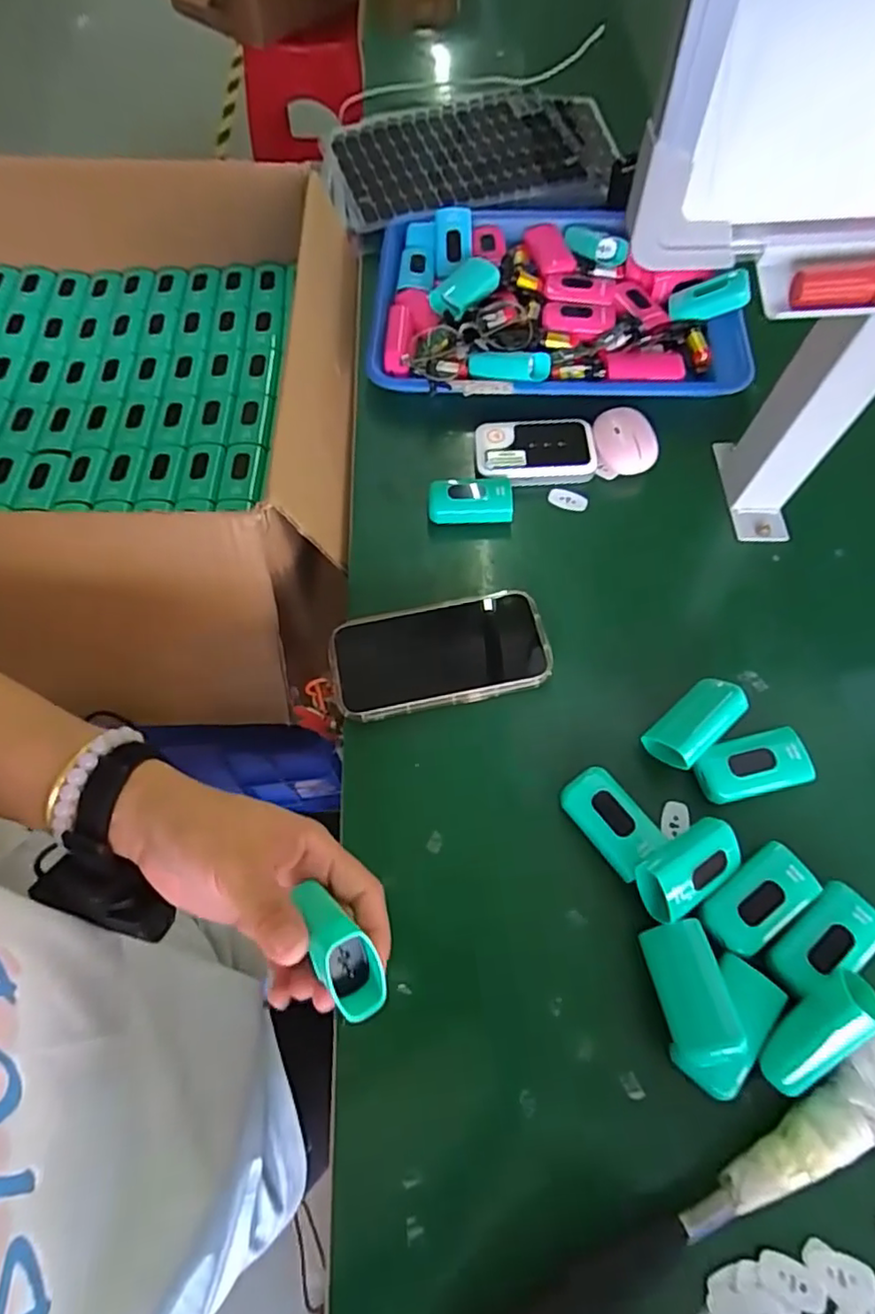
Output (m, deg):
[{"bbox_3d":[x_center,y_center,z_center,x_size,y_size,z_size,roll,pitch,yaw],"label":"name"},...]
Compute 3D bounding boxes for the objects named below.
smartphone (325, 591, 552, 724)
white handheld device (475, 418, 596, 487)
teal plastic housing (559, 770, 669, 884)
[{"bbox_3d":[0.001,-0.002,0.436,0.149,0.014,0.076,-9,66,-5],"label":"smartphone"},{"bbox_3d":[0.081,-0.170,0.515,0.096,0.024,0.059,-2,65,-2],"label":"white handheld device"},{"bbox_3d":[0.106,0.100,0.381,0.036,0.020,0.062,-34,71,-15],"label":"teal plastic housing"}]

